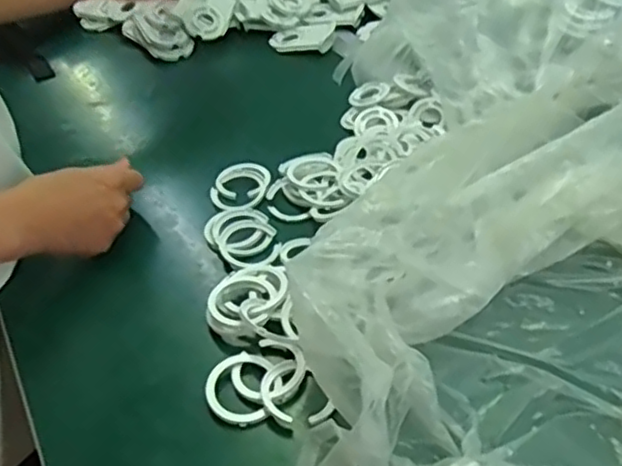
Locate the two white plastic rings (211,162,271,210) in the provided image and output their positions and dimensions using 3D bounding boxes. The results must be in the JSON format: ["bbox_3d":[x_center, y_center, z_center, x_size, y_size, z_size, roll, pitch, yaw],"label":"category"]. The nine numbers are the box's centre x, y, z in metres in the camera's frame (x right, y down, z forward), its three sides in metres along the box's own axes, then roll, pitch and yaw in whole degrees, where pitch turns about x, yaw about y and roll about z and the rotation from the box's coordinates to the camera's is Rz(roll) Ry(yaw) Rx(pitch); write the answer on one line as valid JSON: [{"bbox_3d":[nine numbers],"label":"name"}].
[{"bbox_3d":[-0.064,-0.044,0.617,0.057,0.008,0.059,-4,42,3],"label":"two white plastic rings"}]

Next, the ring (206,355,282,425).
[{"bbox_3d":[-0.045,0.104,0.450,0.047,0.013,0.052,11,44,19],"label":"ring"}]

